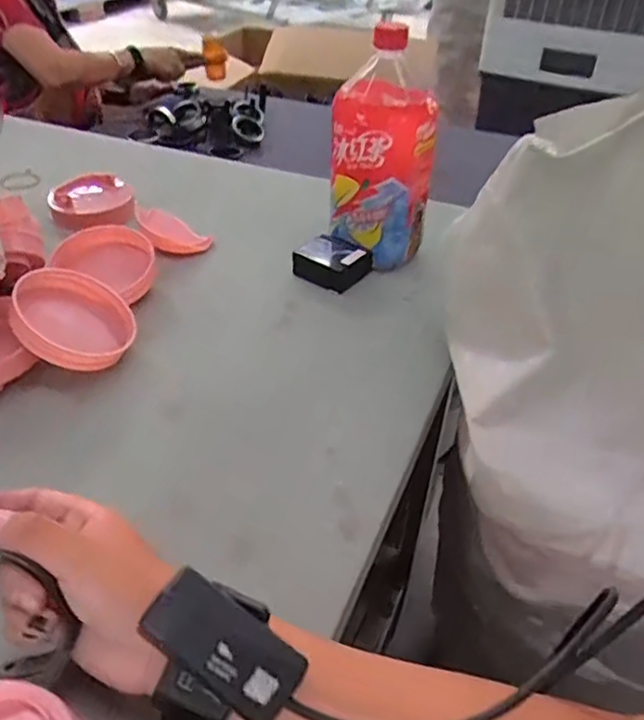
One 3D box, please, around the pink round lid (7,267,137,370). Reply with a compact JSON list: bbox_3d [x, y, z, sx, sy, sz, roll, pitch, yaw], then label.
[{"bbox_3d":[-0.202,-0.034,0.522,0.093,0.023,0.097,31,32,-22],"label":"pink round lid"}]

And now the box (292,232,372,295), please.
[{"bbox_3d":[0.012,-0.094,0.633,0.064,0.033,0.055,23,44,23],"label":"box"}]

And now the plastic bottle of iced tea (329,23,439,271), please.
[{"bbox_3d":[0.059,-0.193,0.627,0.098,0.219,0.078,7,40,5],"label":"plastic bottle of iced tea"}]

